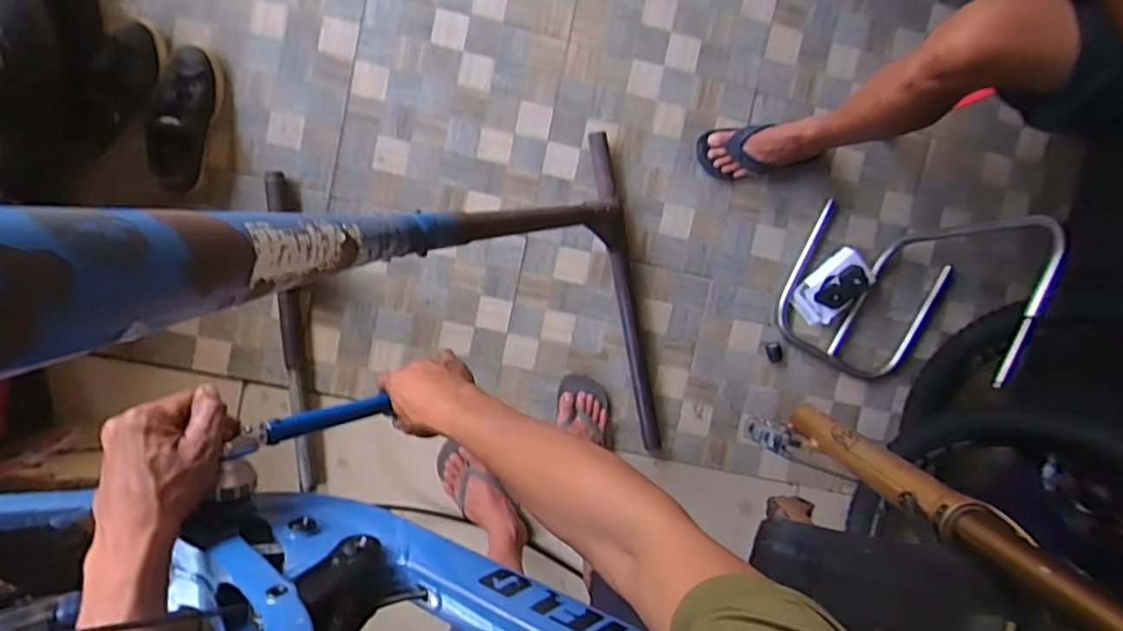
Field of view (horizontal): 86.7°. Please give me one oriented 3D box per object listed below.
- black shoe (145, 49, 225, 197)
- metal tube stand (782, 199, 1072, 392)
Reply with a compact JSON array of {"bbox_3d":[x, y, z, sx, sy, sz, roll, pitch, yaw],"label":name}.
[{"bbox_3d":[-0.707,-0.368,1.106,0.100,0.079,0.266,14,94,-6],"label":"black shoe"},{"bbox_3d":[0.700,-0.024,1.103,0.358,0.462,0.351,0,96,-5],"label":"metal tube stand"}]

